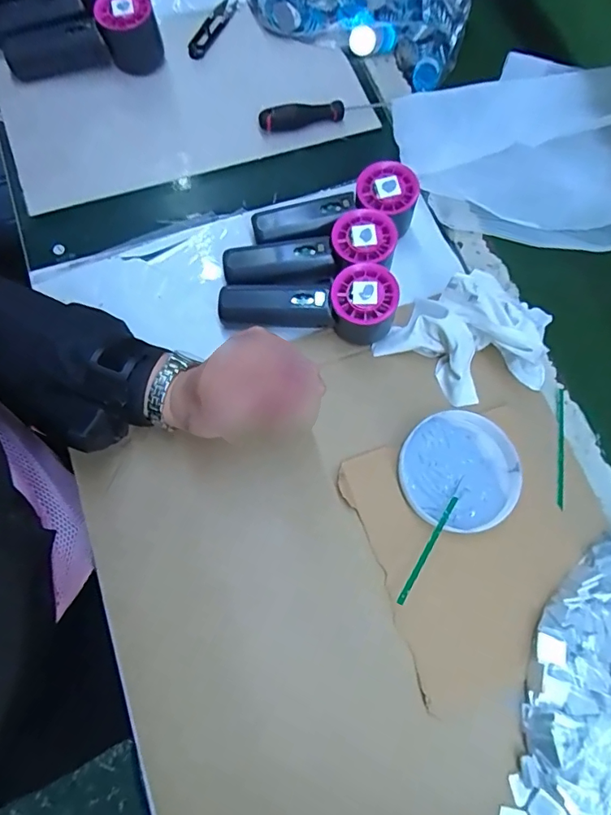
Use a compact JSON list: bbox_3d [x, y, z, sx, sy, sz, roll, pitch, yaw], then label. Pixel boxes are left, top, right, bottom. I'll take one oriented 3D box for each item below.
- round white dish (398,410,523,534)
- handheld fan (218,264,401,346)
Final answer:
[{"bbox_3d":[0.130,0.055,0.413,0.098,0.022,0.097,1,73,-2],"label":"round white dish"},{"bbox_3d":[0.001,-0.095,0.431,0.153,0.057,0.053,7,73,-1],"label":"handheld fan"}]

